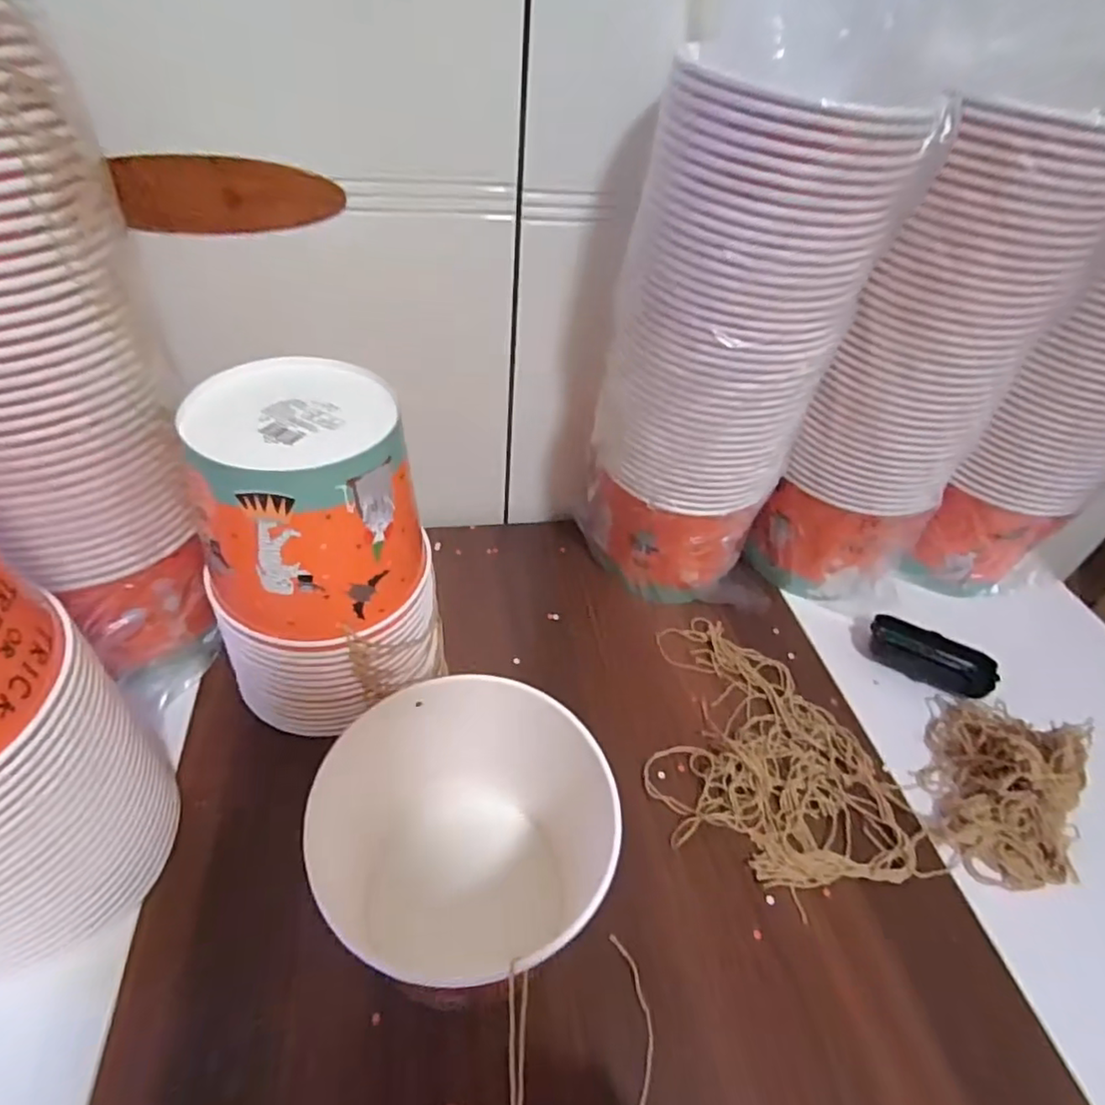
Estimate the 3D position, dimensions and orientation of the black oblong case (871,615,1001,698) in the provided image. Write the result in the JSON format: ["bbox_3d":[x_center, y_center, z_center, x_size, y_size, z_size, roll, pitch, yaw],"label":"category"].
[{"bbox_3d":[0.370,0.102,0.619,0.110,0.028,0.047,19,44,13],"label":"black oblong case"}]

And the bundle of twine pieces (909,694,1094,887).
[{"bbox_3d":[0.355,0.166,0.504,0.093,0.070,0.161,10,43,4],"label":"bundle of twine pieces"}]

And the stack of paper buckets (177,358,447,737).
[{"bbox_3d":[-0.171,0.010,0.476,0.141,0.250,0.152,30,48,24],"label":"stack of paper buckets"}]

